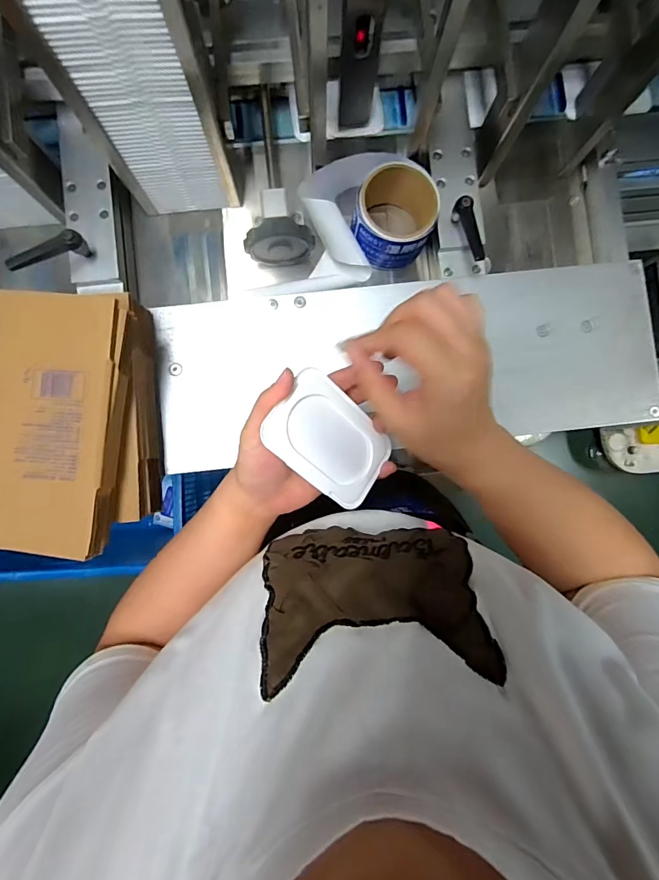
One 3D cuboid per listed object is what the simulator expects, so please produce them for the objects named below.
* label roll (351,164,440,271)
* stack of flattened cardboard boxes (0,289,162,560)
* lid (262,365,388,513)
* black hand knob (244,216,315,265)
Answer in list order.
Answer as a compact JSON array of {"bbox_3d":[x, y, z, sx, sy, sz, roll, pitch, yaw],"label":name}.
[{"bbox_3d":[0.075,-0.250,0.475,0.087,0.063,0.095,0,87,-1],"label":"label roll"},{"bbox_3d":[-0.305,-0.018,0.385,0.264,0.087,0.220,0,87,-1],"label":"stack of flattened cardboard boxes"},{"bbox_3d":[0.002,0.001,0.337,0.107,0.004,0.071,41,77,-27],"label":"lid"},{"bbox_3d":[-0.055,-0.220,0.465,0.073,0.069,0.025,-6,87,-2],"label":"black hand knob"}]

